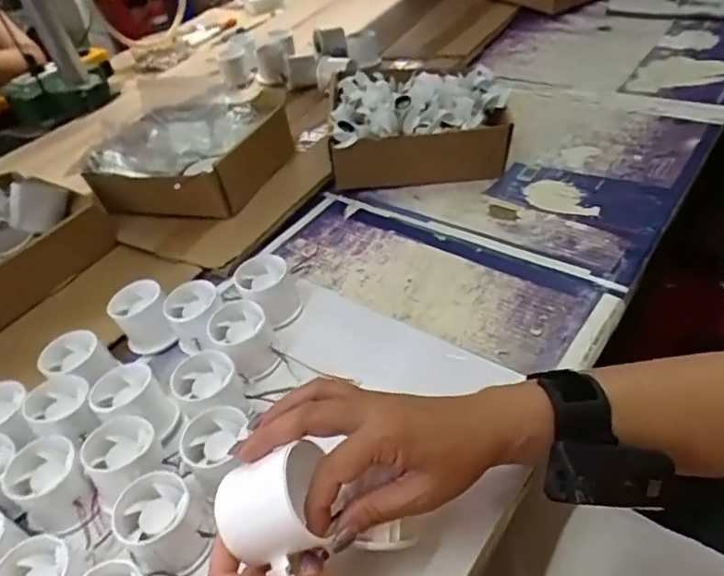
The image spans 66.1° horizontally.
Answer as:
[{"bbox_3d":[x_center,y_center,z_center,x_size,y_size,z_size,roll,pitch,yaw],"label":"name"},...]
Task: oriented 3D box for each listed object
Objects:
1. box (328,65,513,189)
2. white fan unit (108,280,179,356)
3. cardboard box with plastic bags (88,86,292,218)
[{"bbox_3d":[0.068,-0.206,0.705,0.207,0.100,0.170,-7,42,4],"label":"box"},{"bbox_3d":[-0.210,0.030,0.538,0.050,0.049,0.061,-24,43,-14],"label":"white fan unit"},{"bbox_3d":[-0.217,-0.180,0.733,0.215,0.092,0.197,7,45,19],"label":"cardboard box with plastic bags"}]

